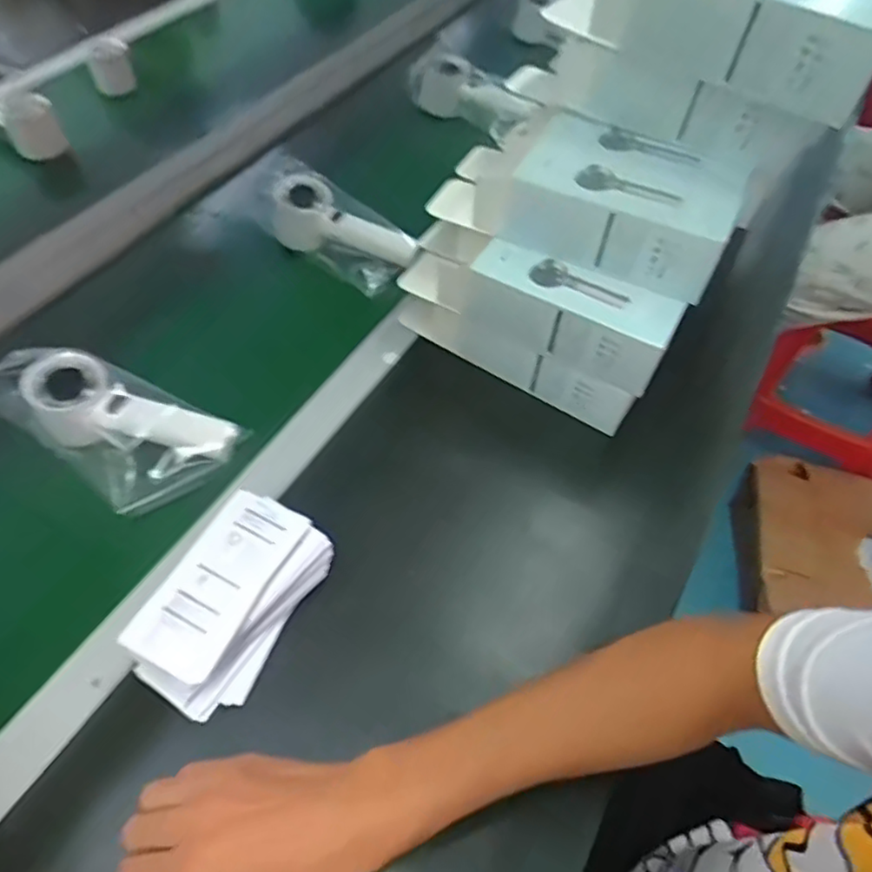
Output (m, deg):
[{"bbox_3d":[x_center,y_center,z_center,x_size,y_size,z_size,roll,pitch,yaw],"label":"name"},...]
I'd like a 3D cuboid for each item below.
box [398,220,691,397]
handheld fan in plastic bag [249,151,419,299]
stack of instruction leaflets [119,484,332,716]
[{"bbox_3d":[0.074,-0.120,0.530,0.242,0.062,0.061,29,59,20],"label":"box"},{"bbox_3d":[-0.108,-0.218,0.675,0.188,0.044,0.098,38,62,11],"label":"handheld fan in plastic bag"},{"bbox_3d":[-0.135,0.108,0.423,0.070,0.055,0.132,25,58,18],"label":"stack of instruction leaflets"}]

